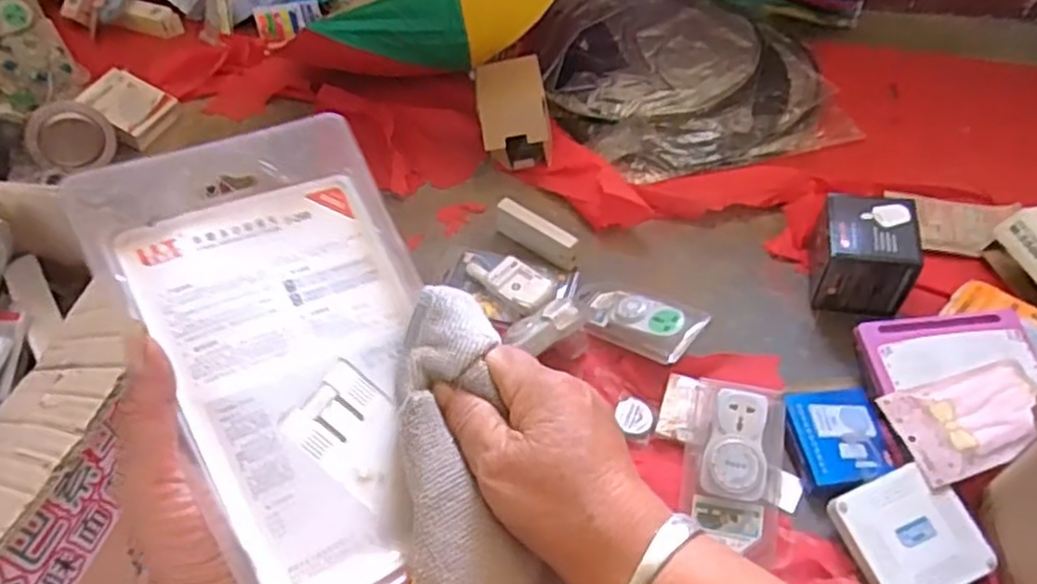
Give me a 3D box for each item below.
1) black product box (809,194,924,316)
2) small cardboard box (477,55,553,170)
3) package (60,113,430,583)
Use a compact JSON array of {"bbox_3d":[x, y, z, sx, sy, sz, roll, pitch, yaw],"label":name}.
[{"bbox_3d":[0.458,-0.048,0.972,0.115,0.104,0.126,8,54,10],"label":"black product box"},{"bbox_3d":[-0.008,-0.294,1.179,0.112,0.081,0.164,-5,52,0],"label":"small cardboard box"},{"bbox_3d":[-0.087,0.023,0.313,0.121,0.017,0.196,-26,82,-35],"label":"package"}]

